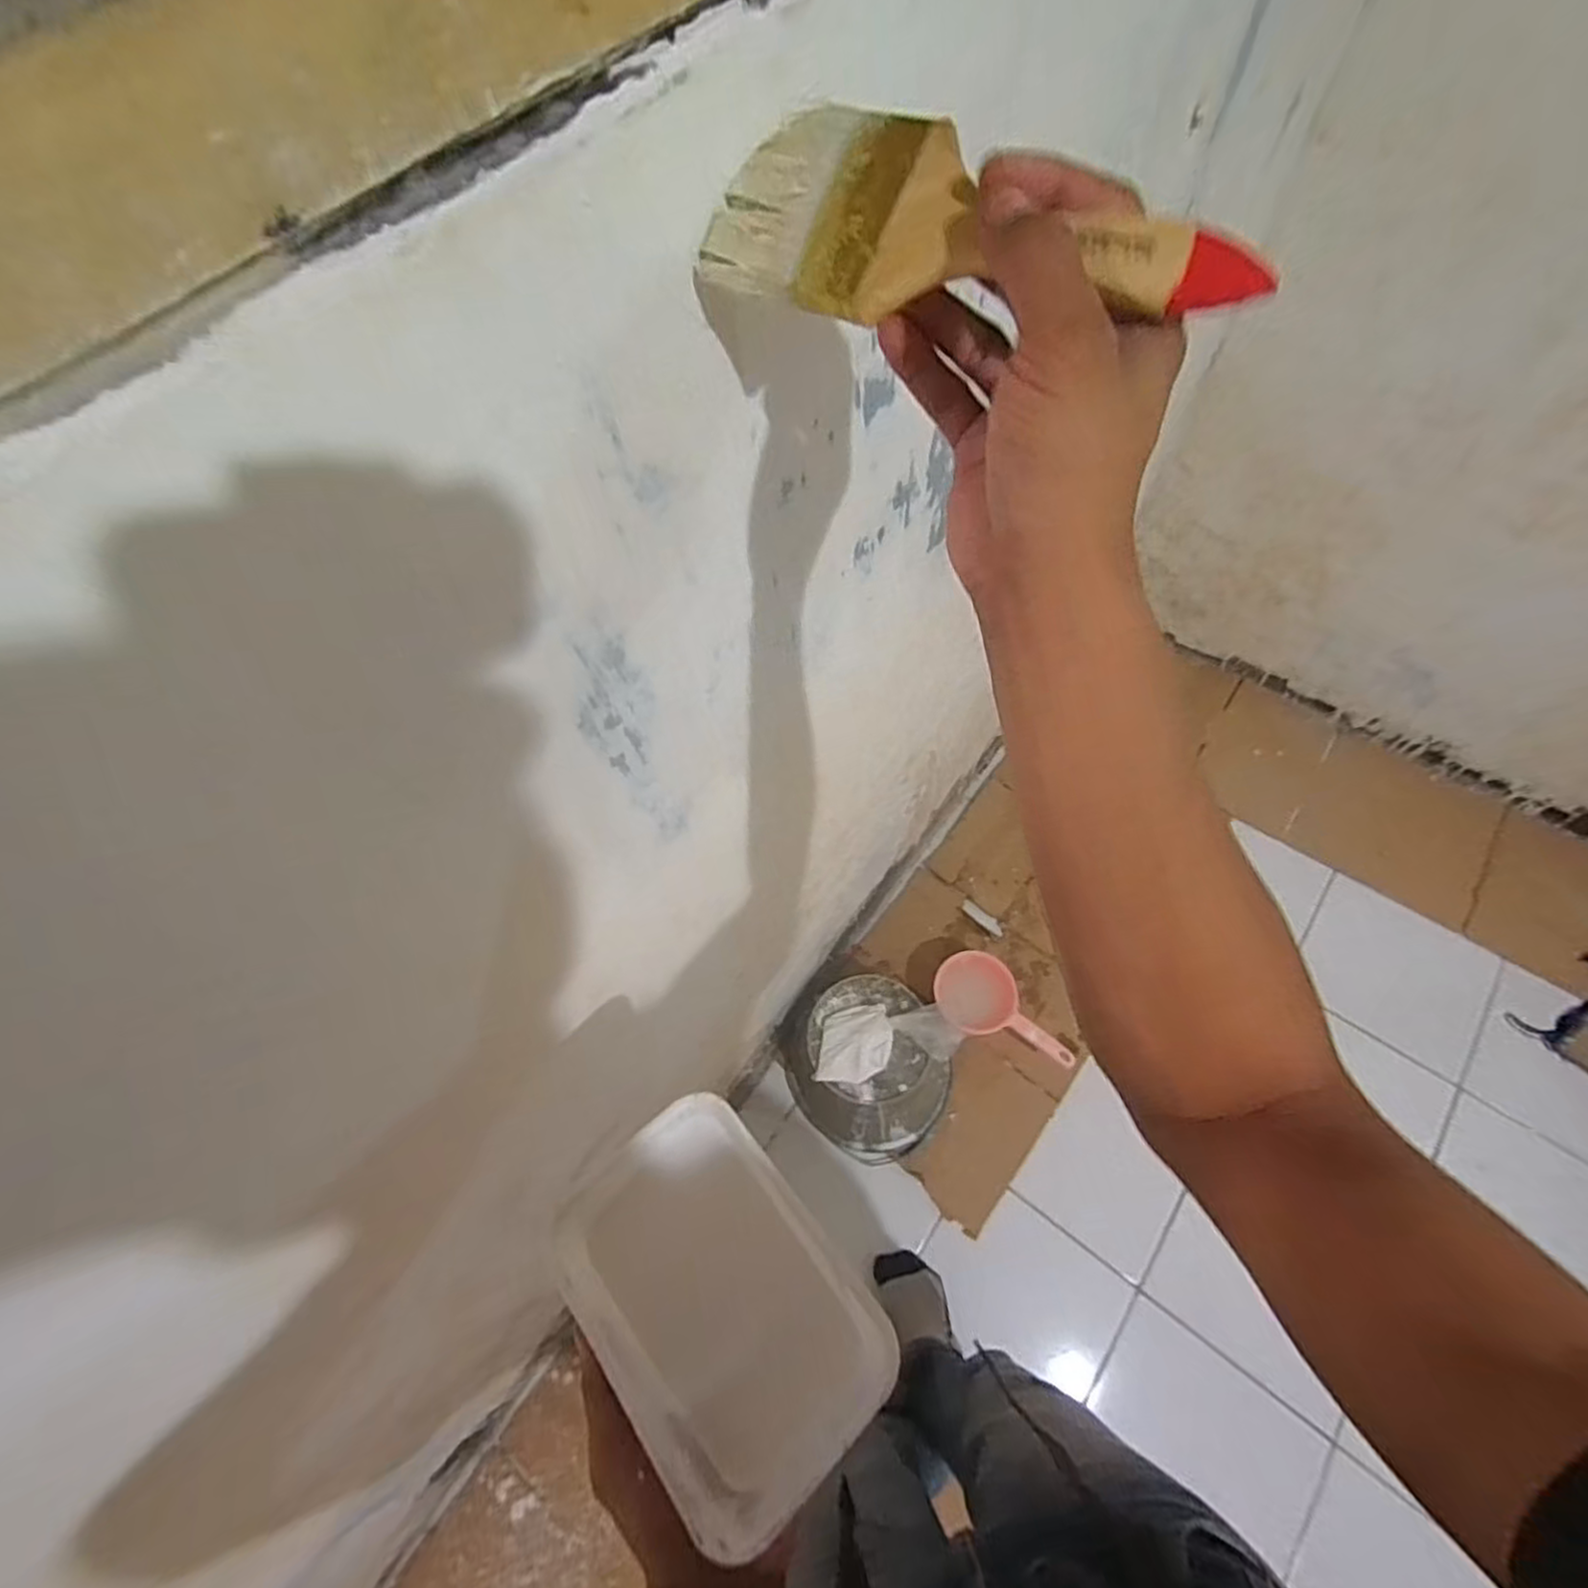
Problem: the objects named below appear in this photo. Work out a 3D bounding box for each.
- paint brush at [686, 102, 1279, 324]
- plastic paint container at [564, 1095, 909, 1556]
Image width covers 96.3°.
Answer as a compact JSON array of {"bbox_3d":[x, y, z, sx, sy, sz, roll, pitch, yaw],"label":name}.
[{"bbox_3d":[0.051,-0.182,0.237,0.182,0.017,0.067,33,100,19],"label":"paint brush"},{"bbox_3d":[-0.038,0.258,0.373,0.113,0.066,0.169,-39,67,-15],"label":"plastic paint container"}]

